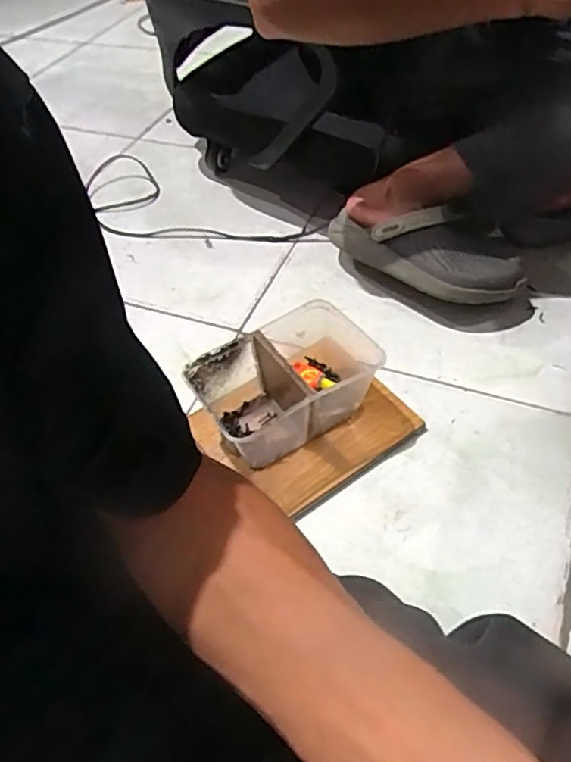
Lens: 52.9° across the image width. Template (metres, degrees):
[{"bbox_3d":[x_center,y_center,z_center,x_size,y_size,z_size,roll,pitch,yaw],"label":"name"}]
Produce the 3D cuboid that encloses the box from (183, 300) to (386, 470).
[{"bbox_3d":[0.011,-0.001,0.592,0.152,0.093,0.112,-30,54,-19],"label":"box"}]

